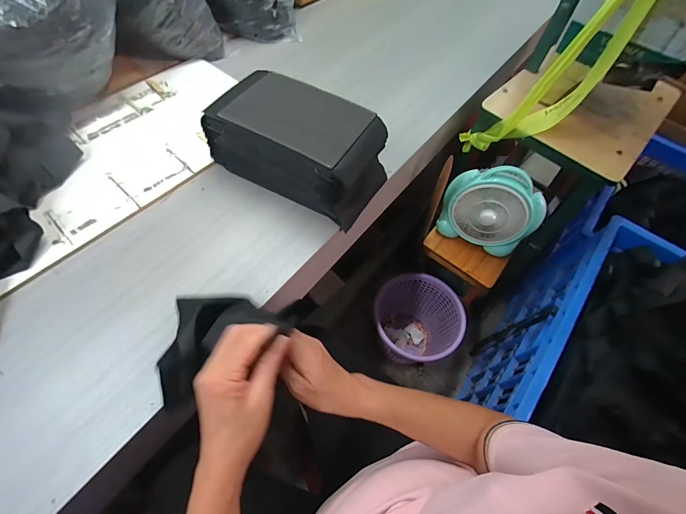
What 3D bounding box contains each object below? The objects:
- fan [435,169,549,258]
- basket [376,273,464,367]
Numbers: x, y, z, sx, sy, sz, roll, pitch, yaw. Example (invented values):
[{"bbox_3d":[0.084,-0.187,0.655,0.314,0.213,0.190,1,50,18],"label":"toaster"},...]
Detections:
[{"bbox_3d":[0.384,-0.122,0.866,0.233,0.210,0.091,22,61,8],"label":"fan"},{"bbox_3d":[0.228,0.240,1.126,0.265,0.302,0.268,8,60,0],"label":"basket"}]

